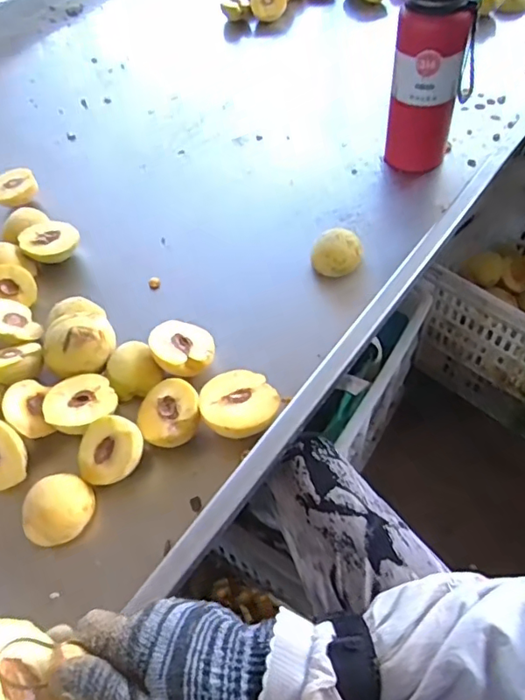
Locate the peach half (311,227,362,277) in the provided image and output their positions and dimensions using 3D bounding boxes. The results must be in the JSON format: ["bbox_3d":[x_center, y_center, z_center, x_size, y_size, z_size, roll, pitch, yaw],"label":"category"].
[{"bbox_3d":[0.093,-0.120,0.664,0.060,0.044,0.046,1,54,6],"label":"peach half"}]

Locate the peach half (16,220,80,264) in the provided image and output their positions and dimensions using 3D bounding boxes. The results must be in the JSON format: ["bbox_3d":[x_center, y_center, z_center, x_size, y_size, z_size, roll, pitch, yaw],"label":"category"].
[{"bbox_3d":[-0.282,-0.140,0.717,0.072,0.042,0.059,-26,56,-14],"label":"peach half"}]

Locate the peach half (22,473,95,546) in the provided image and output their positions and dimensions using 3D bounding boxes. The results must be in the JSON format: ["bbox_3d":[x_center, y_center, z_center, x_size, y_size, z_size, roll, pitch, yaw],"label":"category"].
[{"bbox_3d":[-0.189,0.151,0.500,0.058,0.038,0.062,-3,53,4],"label":"peach half"}]

